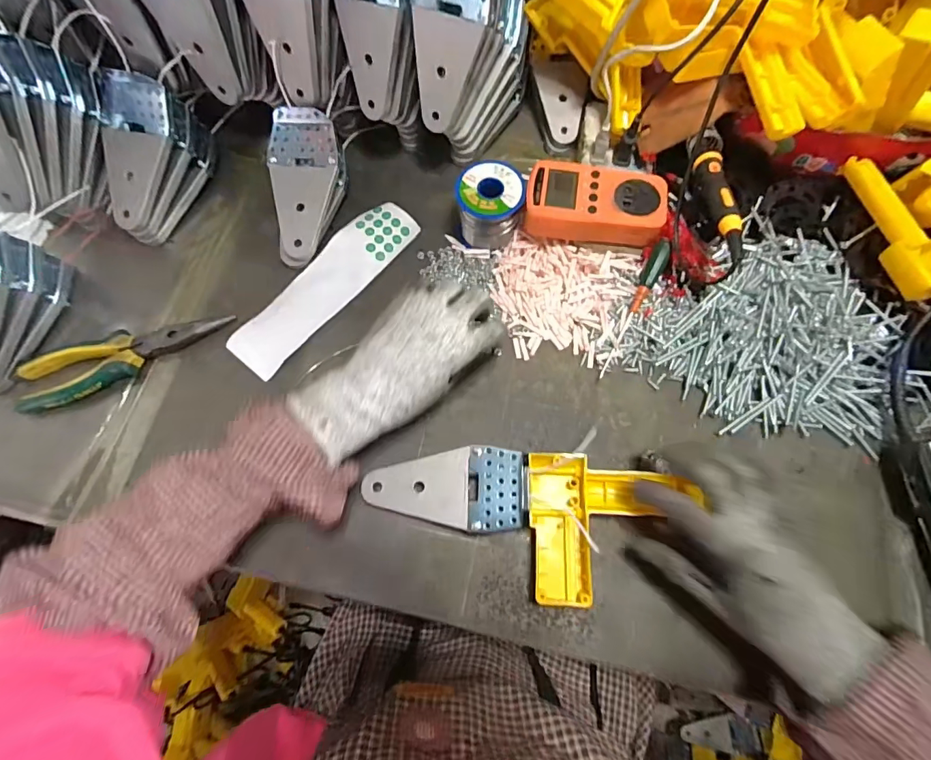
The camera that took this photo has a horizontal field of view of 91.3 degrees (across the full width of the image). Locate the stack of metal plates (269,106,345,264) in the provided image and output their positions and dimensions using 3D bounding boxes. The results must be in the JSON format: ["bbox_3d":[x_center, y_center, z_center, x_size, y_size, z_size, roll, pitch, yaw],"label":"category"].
[{"bbox_3d":[-0.164,-0.195,0.472,0.066,0.034,0.151,3,91,1],"label":"stack of metal plates"}]

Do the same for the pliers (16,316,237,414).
[{"bbox_3d":[-0.319,-0.021,0.430,0.190,0.023,0.056,-15,72,-5],"label":"pliers"}]

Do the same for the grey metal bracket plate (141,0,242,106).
[{"bbox_3d":[-0.236,-0.308,0.394,0.067,0.129,0.015,8,63,19],"label":"grey metal bracket plate"}]

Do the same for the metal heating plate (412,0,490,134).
[{"bbox_3d":[-0.018,-0.295,0.403,0.064,0.134,0.009,21,46,7],"label":"metal heating plate"}]

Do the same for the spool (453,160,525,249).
[{"bbox_3d":[0.024,-0.175,0.460,0.063,0.061,0.061,6,72,2],"label":"spool"}]

